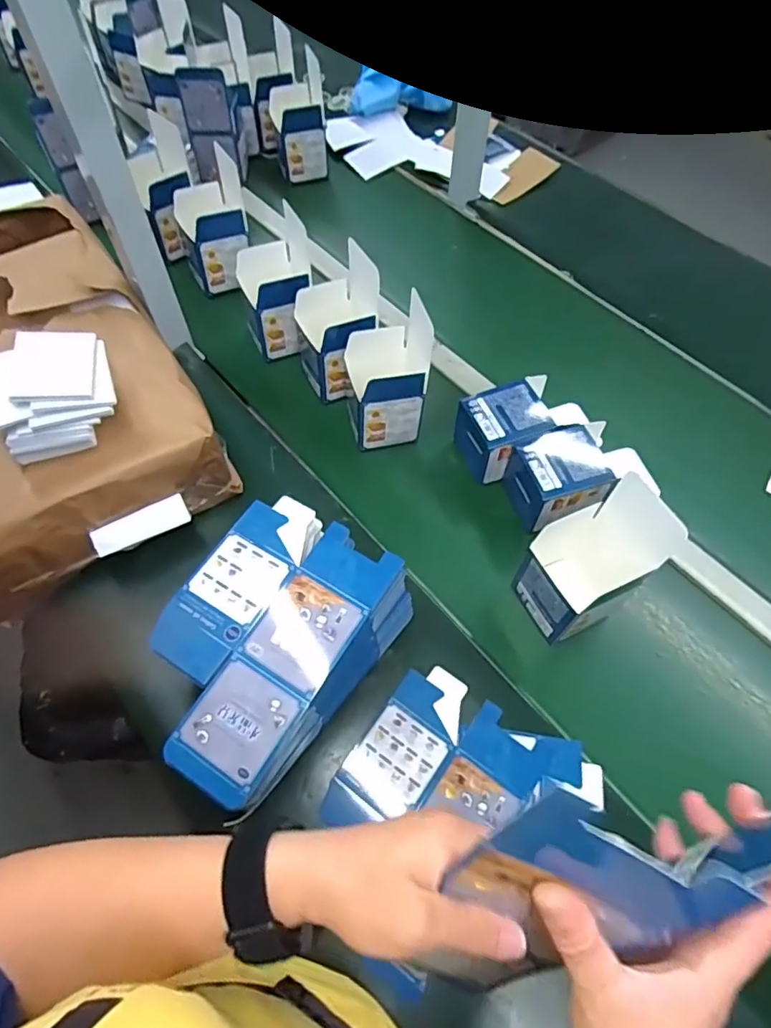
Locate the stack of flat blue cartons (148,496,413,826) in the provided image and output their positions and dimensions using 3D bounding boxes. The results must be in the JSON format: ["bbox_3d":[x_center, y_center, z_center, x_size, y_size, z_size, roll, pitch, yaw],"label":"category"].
[{"bbox_3d":[-0.108,0.132,0.542,0.166,0.131,0.241,26,63,16],"label":"stack of flat blue cartons"}]

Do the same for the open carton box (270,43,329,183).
[{"bbox_3d":[-0.156,-0.703,1.005,0.094,0.153,0.096,-7,59,-3],"label":"open carton box"}]

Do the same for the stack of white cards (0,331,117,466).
[{"bbox_3d":[-0.348,-0.123,0.590,0.124,0.063,0.107,-24,61,-12],"label":"stack of white cards"}]

